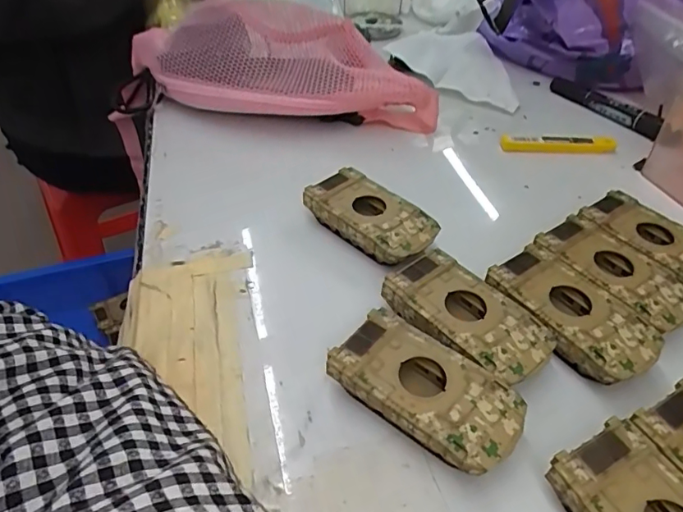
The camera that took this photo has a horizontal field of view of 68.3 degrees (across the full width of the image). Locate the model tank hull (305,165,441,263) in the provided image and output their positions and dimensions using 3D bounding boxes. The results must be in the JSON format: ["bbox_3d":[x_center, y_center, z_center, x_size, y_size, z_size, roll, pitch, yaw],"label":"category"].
[{"bbox_3d":[0.022,-0.026,0.367,0.050,0.026,0.093,-34,54,-31],"label":"model tank hull"}]

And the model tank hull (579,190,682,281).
[{"bbox_3d":[0.217,-0.005,0.351,0.049,0.024,0.095,-26,50,-26],"label":"model tank hull"}]

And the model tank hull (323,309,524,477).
[{"bbox_3d":[0.044,0.073,0.264,0.095,0.025,0.052,32,52,28],"label":"model tank hull"}]

